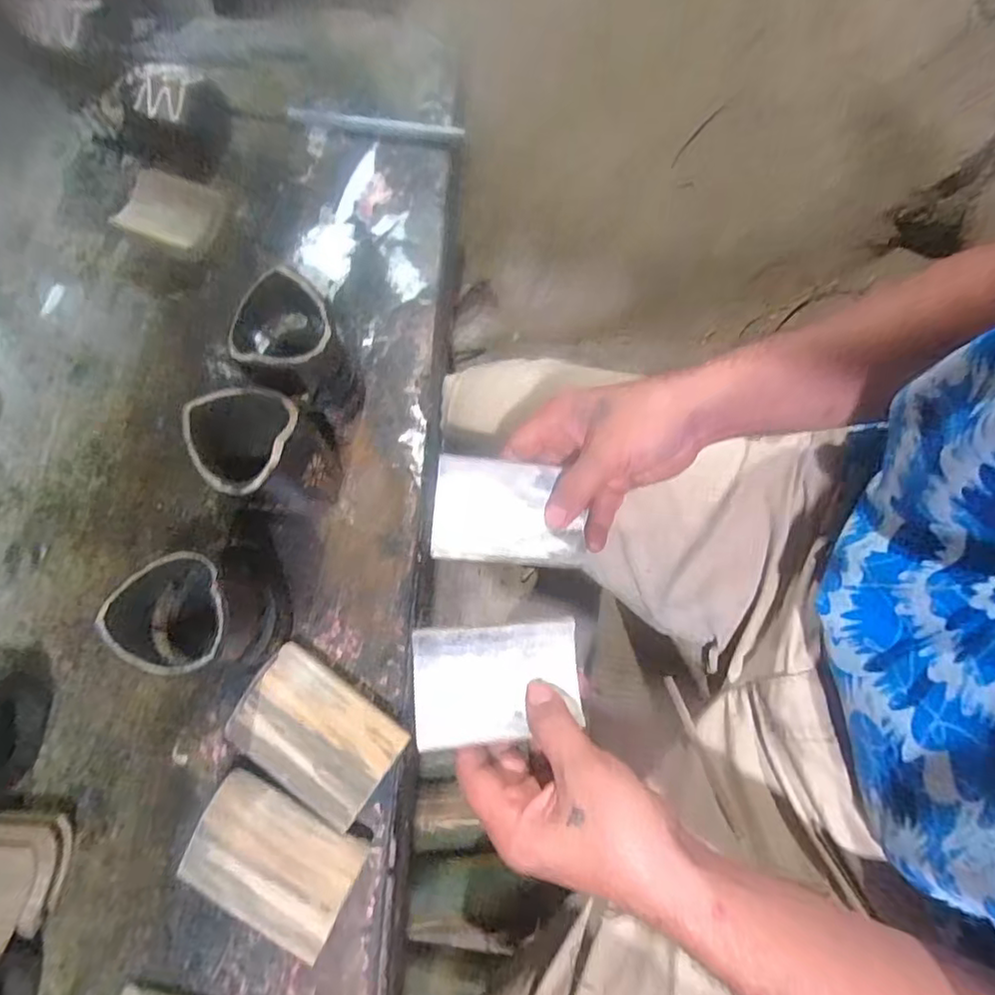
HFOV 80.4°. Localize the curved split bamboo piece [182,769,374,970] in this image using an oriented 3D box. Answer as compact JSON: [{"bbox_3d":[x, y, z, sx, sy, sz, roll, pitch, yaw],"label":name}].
[{"bbox_3d":[-0.133,0.214,0.352,0.097,0.026,0.063,27,77,12],"label":"curved split bamboo piece"}]

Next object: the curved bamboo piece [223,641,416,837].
[{"bbox_3d":[-0.114,0.149,0.375,0.100,0.027,0.067,32,78,13],"label":"curved bamboo piece"}]

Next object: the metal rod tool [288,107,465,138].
[{"bbox_3d":[-0.110,-0.337,0.535,0.156,0.017,0.011,9,75,3],"label":"metal rod tool"}]

